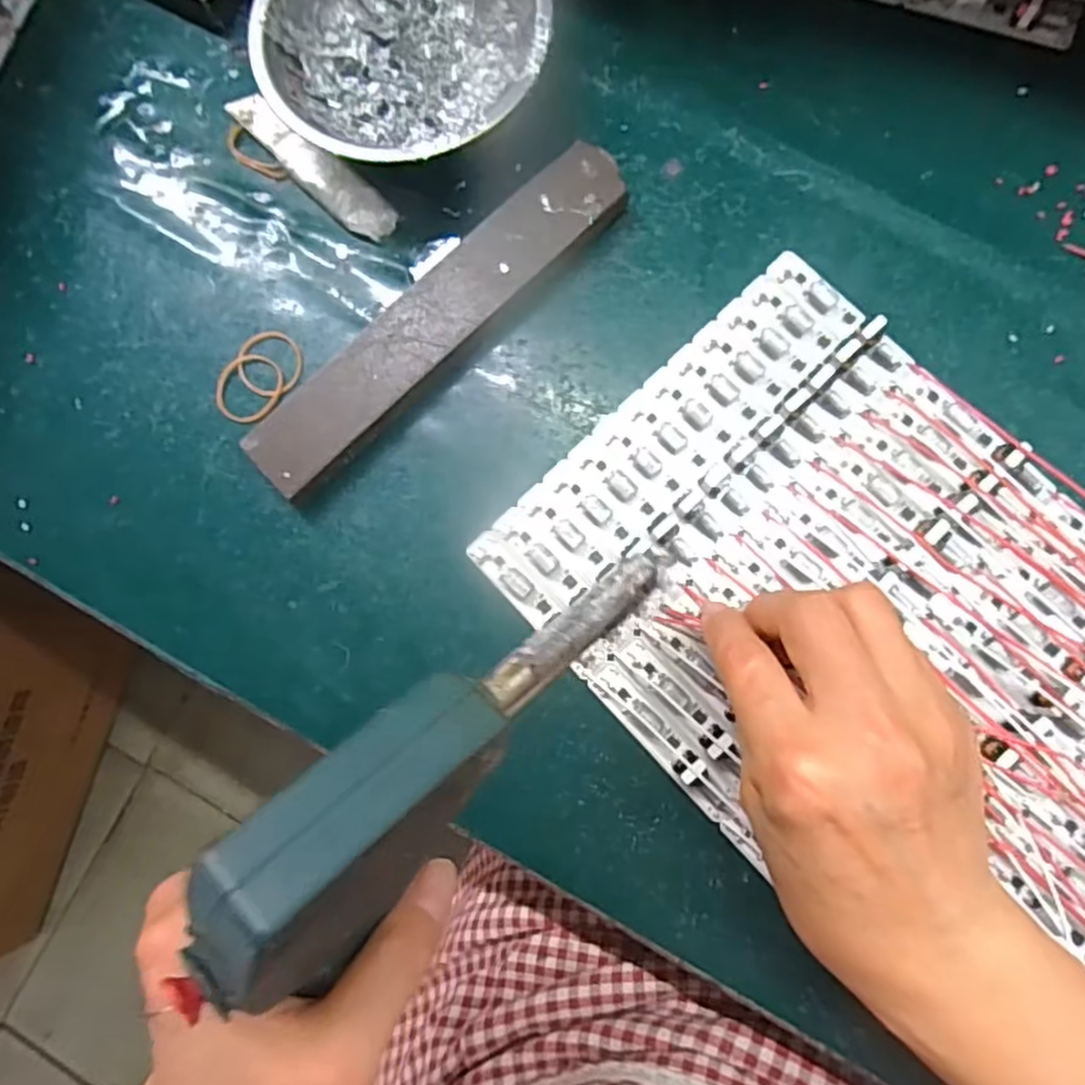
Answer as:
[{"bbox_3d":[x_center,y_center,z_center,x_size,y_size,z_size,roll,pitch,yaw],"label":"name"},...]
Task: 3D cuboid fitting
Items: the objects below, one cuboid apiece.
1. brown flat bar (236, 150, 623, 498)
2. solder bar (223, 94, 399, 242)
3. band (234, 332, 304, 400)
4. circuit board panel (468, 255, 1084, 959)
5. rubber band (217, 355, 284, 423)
[{"bbox_3d":[-0.044,-0.097,0.309,0.195,0.019,0.036,-42,81,-1],"label":"brown flat bar"},{"bbox_3d":[-0.109,-0.176,0.331,0.103,0.006,0.020,42,88,9],"label":"solder bar"},{"bbox_3d":[-0.124,-0.081,0.321,0.031,0.005,0.032,6,83,2],"label":"band"},{"bbox_3d":[0.195,0.074,0.269,0.438,0.015,0.193,37,87,9],"label":"circuit board panel"},{"bbox_3d":[-0.133,-0.070,0.320,0.032,0.004,0.031,-1,82,5],"label":"rubber band"}]

